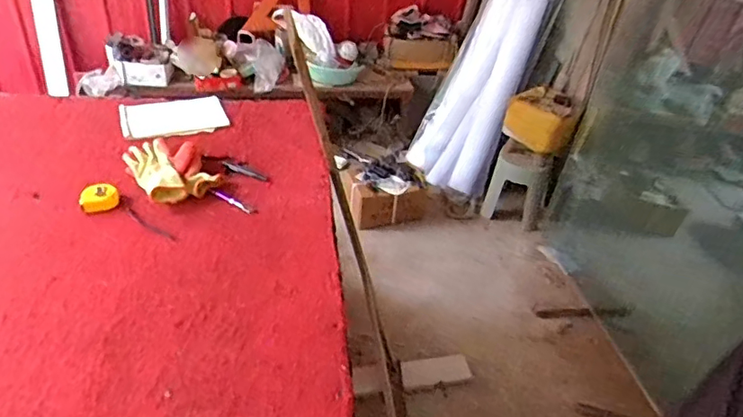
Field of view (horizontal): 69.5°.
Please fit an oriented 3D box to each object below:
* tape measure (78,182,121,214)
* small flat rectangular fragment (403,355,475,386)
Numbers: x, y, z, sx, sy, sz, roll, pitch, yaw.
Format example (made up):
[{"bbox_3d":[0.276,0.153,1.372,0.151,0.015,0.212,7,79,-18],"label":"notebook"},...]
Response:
[{"bbox_3d":[-0.551,-0.024,1.083,0.072,0.030,0.065,-17,41,-25],"label":"tape measure"},{"bbox_3d":[0.222,0.554,1.829,0.270,0.018,0.104,0,34,-27],"label":"small flat rectangular fragment"}]

